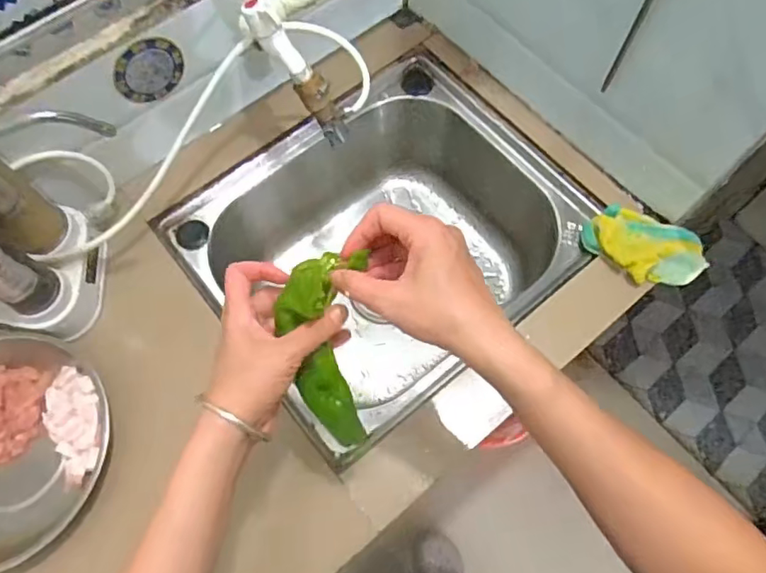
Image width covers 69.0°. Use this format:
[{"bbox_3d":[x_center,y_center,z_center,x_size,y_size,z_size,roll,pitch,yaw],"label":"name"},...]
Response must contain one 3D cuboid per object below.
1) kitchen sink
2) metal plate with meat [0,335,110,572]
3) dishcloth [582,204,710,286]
[{"bbox_3d":[0.004,-0.045,0.741,0.425,0.182,0.378,-37,73,-13],"label":"kitchen sink"},{"bbox_3d":[-0.386,0.166,0.569,0.228,0.056,0.220,0,69,1],"label":"metal plate with meat"},{"bbox_3d":[0.289,-0.040,0.623,0.123,0.036,0.072,27,71,11],"label":"dishcloth"}]

